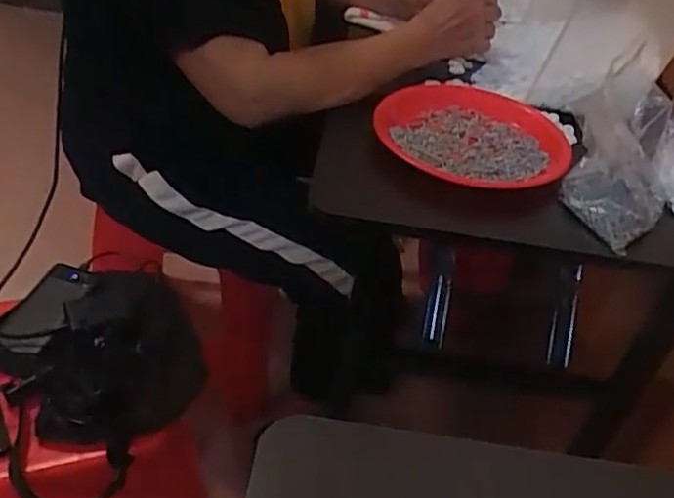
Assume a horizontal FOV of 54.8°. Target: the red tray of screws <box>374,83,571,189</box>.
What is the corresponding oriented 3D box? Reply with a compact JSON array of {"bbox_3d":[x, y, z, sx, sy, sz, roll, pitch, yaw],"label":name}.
[{"bbox_3d":[0.171,-0.147,0.808,0.223,0.030,0.230,23,42,18],"label":"red tray of screws"}]

